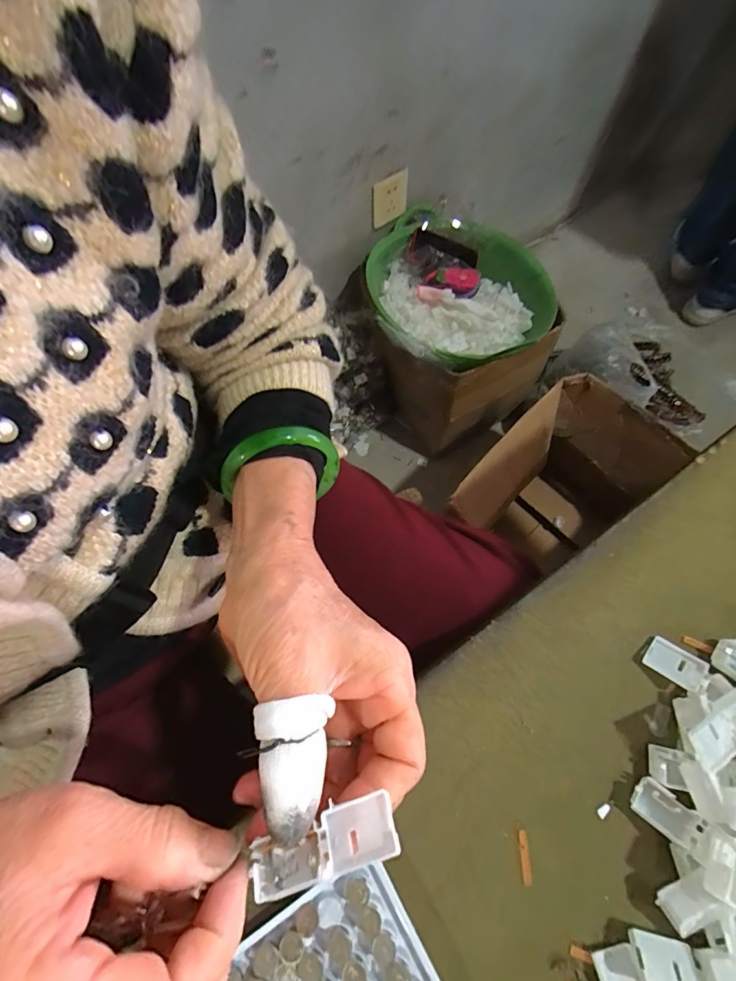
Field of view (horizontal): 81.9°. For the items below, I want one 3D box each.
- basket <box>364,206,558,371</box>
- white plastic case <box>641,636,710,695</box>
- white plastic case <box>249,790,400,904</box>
[{"bbox_3d":[0.188,-0.421,0.882,0.363,0.110,0.387,0,67,0],"label":"basket"},{"bbox_3d":[0.174,0.098,0.240,0.029,0.004,0.020,32,68,36],"label":"white plastic case"},{"bbox_3d":[-0.016,0.130,0.156,0.055,0.011,0.019,-26,63,4],"label":"white plastic case"}]

